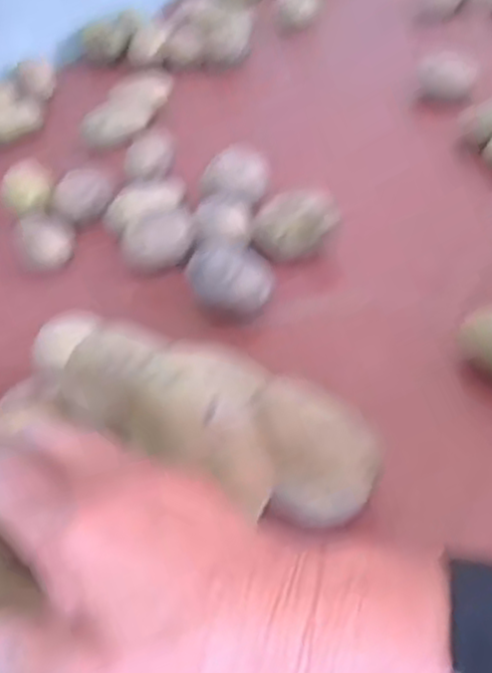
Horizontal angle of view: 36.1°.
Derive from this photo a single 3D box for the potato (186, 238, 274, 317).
[{"bbox_3d":[-0.013,-0.050,0.607,0.062,0.050,0.079,-9,41,-1],"label":"potato"}]

